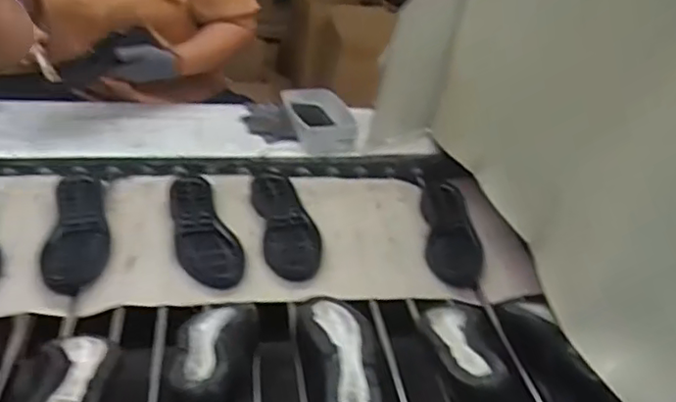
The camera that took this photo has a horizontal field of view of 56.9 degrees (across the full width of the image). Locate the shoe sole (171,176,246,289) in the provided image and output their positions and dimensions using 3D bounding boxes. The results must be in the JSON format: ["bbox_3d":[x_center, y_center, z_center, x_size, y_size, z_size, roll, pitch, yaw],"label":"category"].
[{"bbox_3d":[-0.208,0.041,0.977,0.089,0.033,0.257,-4,32,-19],"label":"shoe sole"}]

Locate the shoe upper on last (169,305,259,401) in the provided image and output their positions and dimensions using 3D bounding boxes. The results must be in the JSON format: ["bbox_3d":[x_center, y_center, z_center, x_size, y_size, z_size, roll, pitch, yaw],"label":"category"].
[{"bbox_3d":[-0.126,0.193,0.669,0.089,0.116,0.236,0,31,-11],"label":"shoe upper on last"}]

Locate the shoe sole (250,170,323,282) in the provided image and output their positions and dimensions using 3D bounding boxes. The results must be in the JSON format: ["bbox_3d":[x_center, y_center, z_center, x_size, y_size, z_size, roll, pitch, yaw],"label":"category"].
[{"bbox_3d":[-0.087,0.027,1.026,0.091,0.038,0.271,-2,32,-16],"label":"shoe sole"}]

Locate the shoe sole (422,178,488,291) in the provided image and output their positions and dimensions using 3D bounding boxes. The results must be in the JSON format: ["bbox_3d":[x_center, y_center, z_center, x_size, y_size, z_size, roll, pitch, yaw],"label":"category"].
[{"bbox_3d":[0.191,0.042,1.075,0.088,0.024,0.314,5,31,-3],"label":"shoe sole"}]

